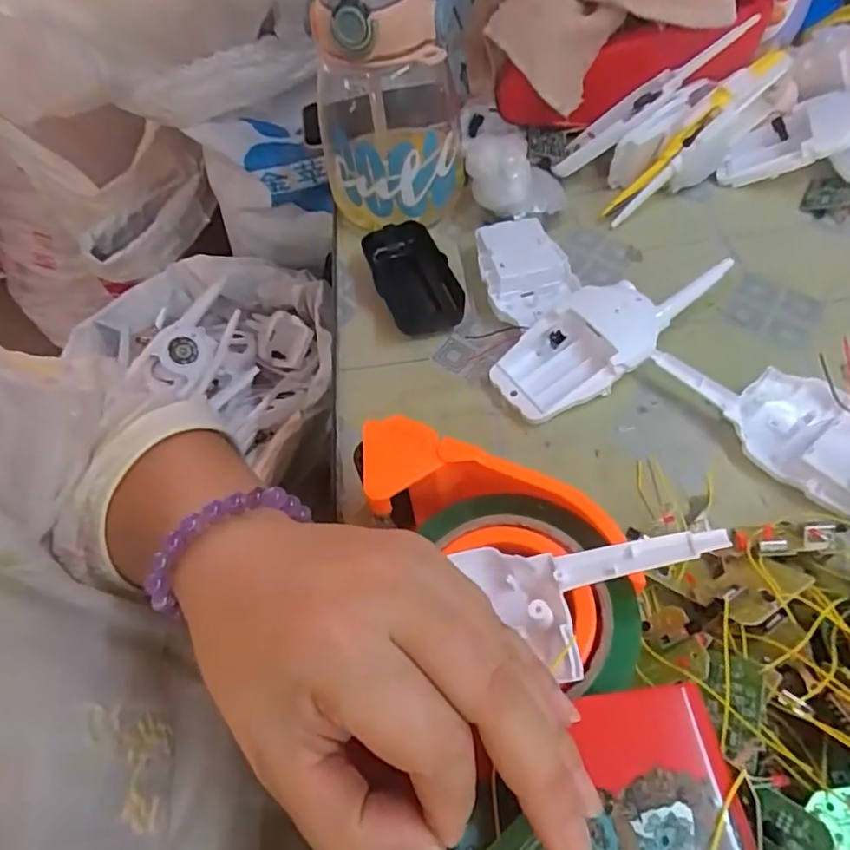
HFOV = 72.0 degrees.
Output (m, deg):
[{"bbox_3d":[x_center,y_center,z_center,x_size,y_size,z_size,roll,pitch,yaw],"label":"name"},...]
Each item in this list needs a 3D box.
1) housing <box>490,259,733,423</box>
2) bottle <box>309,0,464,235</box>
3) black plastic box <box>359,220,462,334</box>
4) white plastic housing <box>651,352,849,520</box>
[{"bbox_3d":[0.116,-0.059,0.366,0.154,0.023,0.060,-32,55,2],"label":"housing"},{"bbox_3d":[-0.029,-0.260,0.446,0.111,0.175,0.136,-2,53,4],"label":"bottle"},{"bbox_3d":[-0.006,-0.109,0.437,0.054,0.023,0.110,-20,54,-9],"label":"black plastic box"},{"bbox_3d":[0.211,0.005,0.323,0.059,0.028,0.160,-30,56,-16],"label":"white plastic housing"}]

